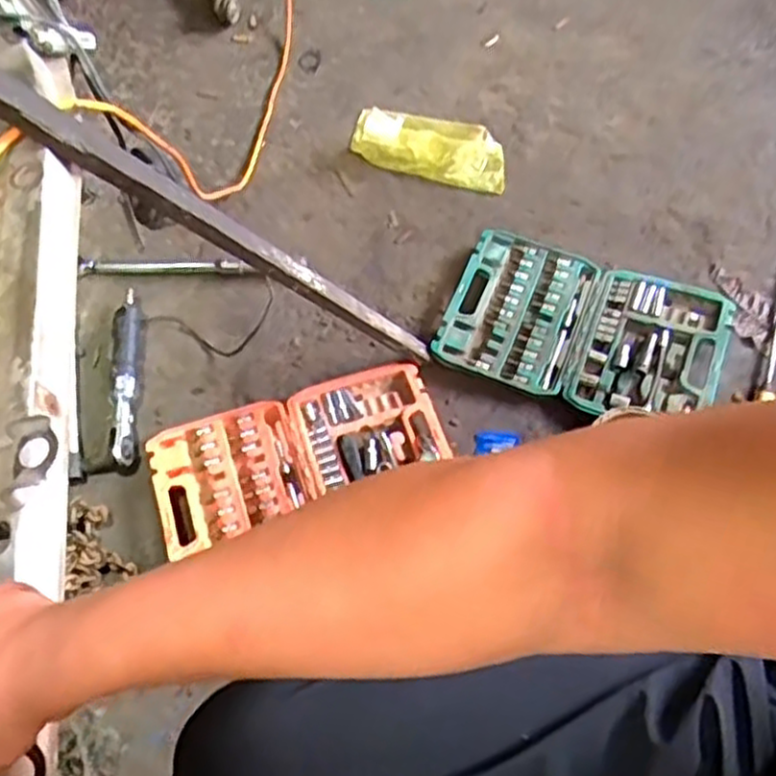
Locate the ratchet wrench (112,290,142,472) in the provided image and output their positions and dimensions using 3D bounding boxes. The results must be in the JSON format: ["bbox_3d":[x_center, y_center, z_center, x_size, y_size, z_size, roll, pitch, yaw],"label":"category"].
[{"bbox_3d":[-0.373,-0.013,1.095,0.035,0.027,0.283,-7,62,-2],"label":"ratchet wrench"}]

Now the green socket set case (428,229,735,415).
[{"bbox_3d":[0.294,-0.092,1.136,0.395,0.043,0.245,18,64,11],"label":"green socket set case"}]

